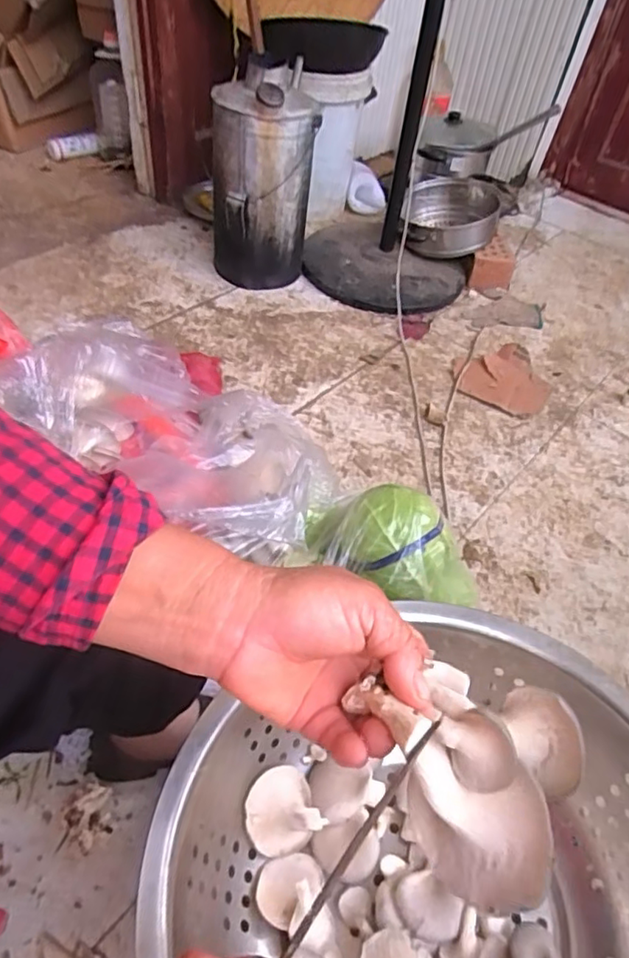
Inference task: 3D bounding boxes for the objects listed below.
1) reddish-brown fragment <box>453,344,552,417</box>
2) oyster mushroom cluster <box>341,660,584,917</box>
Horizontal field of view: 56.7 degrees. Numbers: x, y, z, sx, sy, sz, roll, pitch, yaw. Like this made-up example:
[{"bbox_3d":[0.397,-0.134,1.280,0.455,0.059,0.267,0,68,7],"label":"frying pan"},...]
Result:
[{"bbox_3d":[0.414,-0.226,1.277,0.203,0.019,0.211,3,49,-4],"label":"reddish-brown fragment"},{"bbox_3d":[0.074,0.134,0.276,0.068,0.073,0.105,-28,58,-27],"label":"oyster mushroom cluster"}]

